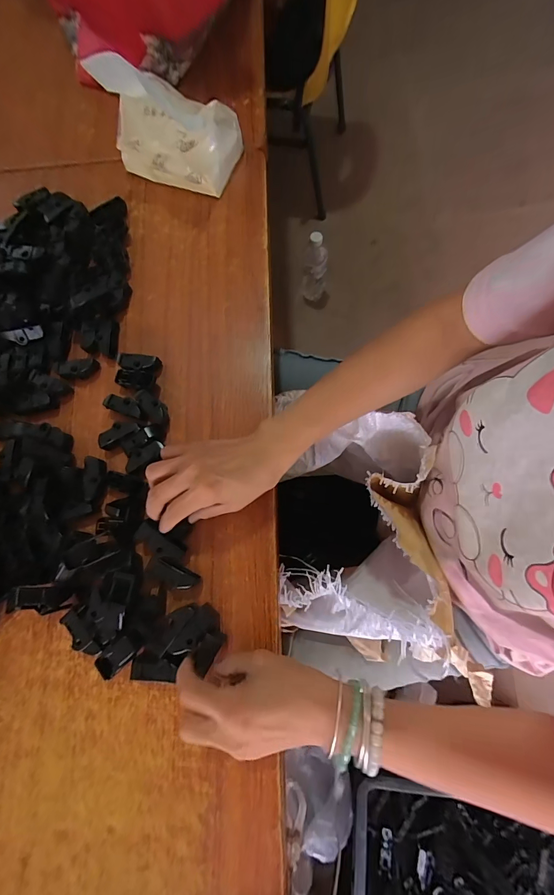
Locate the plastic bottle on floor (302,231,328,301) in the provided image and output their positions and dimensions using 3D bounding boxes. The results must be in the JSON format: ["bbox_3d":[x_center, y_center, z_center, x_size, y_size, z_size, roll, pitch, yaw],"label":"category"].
[{"bbox_3d":[0.104,-0.488,0.980,0.067,0.245,0.053,8,78,6],"label":"plastic bottle on floor"}]

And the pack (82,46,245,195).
[{"bbox_3d":[-0.122,-0.381,0.402,0.126,0.113,0.087,23,80,9],"label":"pack"}]

